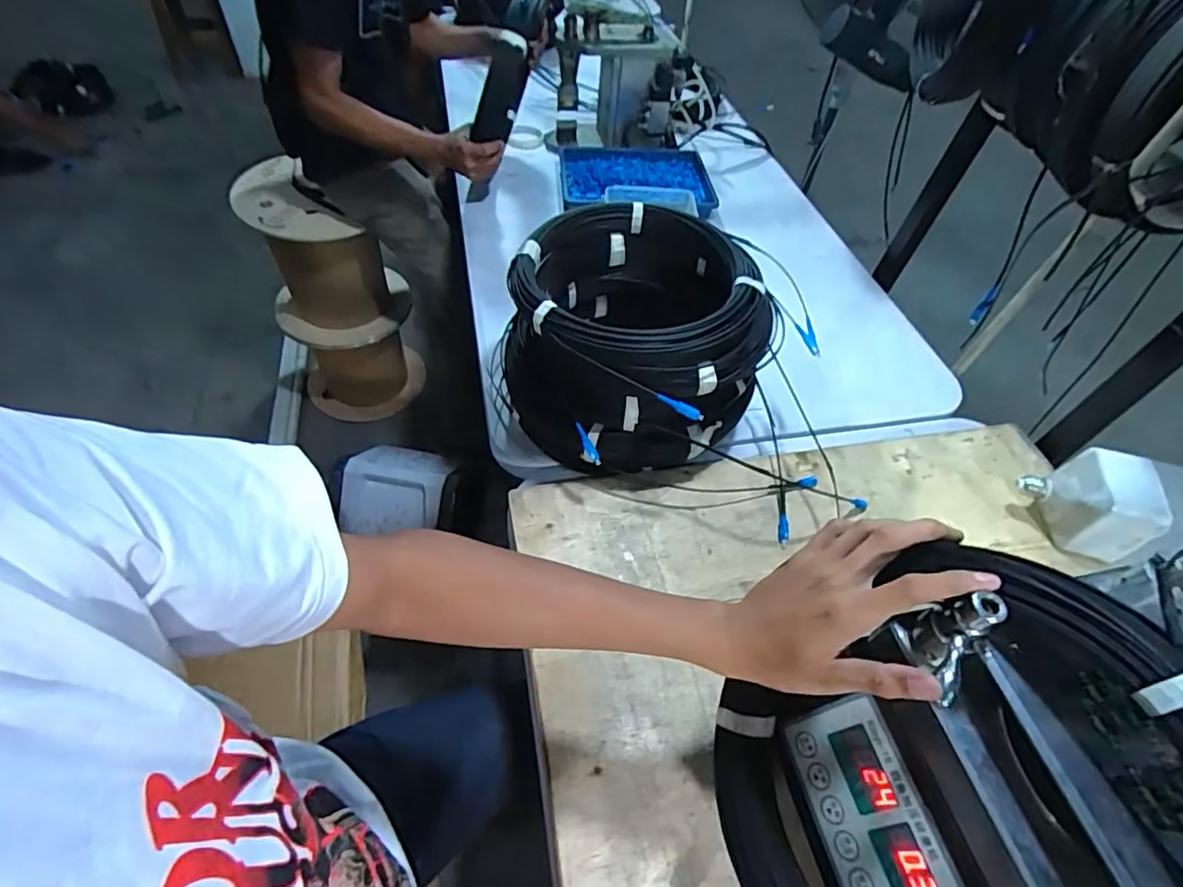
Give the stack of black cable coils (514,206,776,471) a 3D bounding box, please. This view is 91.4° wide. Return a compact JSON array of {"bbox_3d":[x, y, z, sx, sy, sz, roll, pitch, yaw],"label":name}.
[{"bbox_3d":[0.050,-0.122,0.754,0.309,0.220,0.316,0,52,-5],"label":"stack of black cable coils"}]

